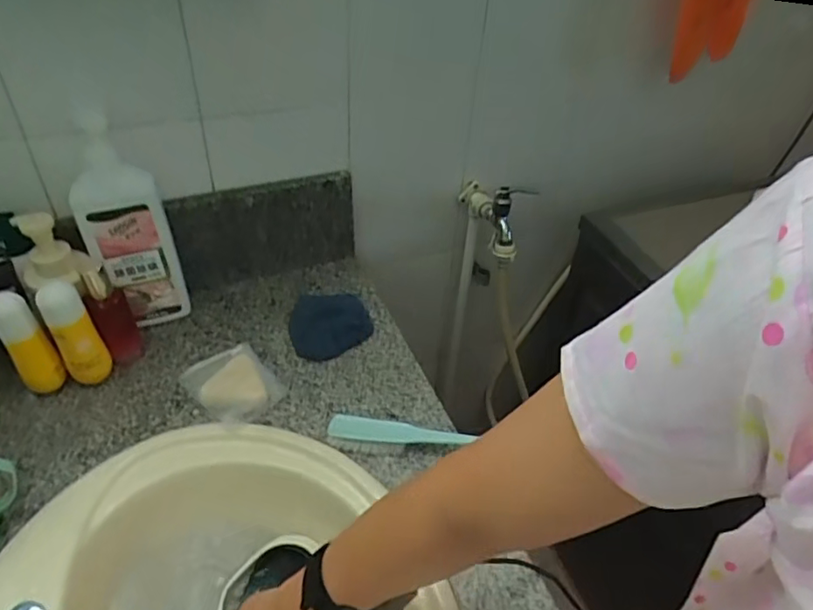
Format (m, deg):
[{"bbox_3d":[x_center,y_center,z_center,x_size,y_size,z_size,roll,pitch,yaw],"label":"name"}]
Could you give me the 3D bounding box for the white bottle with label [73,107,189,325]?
[{"bbox_3d":[-0.358,-0.091,0.746,0.102,0.291,0.054,-13,45,-18],"label":"white bottle with label"}]

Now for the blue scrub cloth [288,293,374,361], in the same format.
[{"bbox_3d":[-0.116,0.017,0.839,0.112,0.032,0.135,-14,46,-19],"label":"blue scrub cloth"}]

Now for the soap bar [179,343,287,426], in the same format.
[{"bbox_3d":[-0.220,0.098,0.736,0.107,0.031,0.090,33,50,28],"label":"soap bar"}]

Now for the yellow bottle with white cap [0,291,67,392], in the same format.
[{"bbox_3d":[-0.448,0.053,0.691,0.041,0.153,0.036,-28,52,-31],"label":"yellow bottle with white cap"}]

